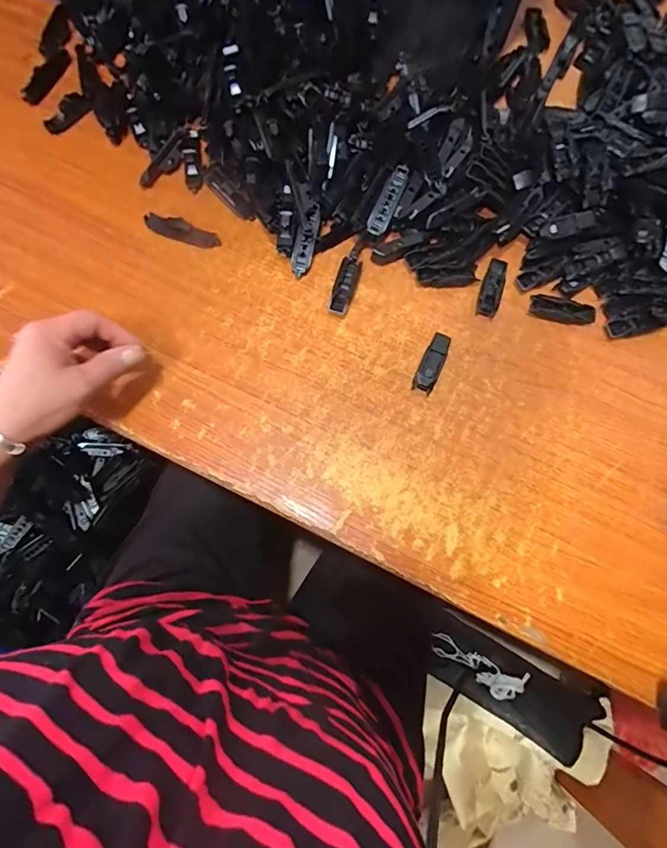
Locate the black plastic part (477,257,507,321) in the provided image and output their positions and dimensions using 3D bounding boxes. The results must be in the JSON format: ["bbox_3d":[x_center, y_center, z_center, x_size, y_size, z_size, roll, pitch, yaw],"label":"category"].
[{"bbox_3d":[0.169,-0.144,0.474,0.023,0.008,0.065,20,76,3],"label":"black plastic part"}]

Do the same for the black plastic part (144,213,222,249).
[{"bbox_3d":[-0.163,-0.206,0.479,0.080,0.019,0.020,17,75,3],"label":"black plastic part"}]

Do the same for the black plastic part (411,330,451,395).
[{"bbox_3d":[0.101,-0.063,0.449,0.022,0.016,0.065,24,76,4],"label":"black plastic part"}]

